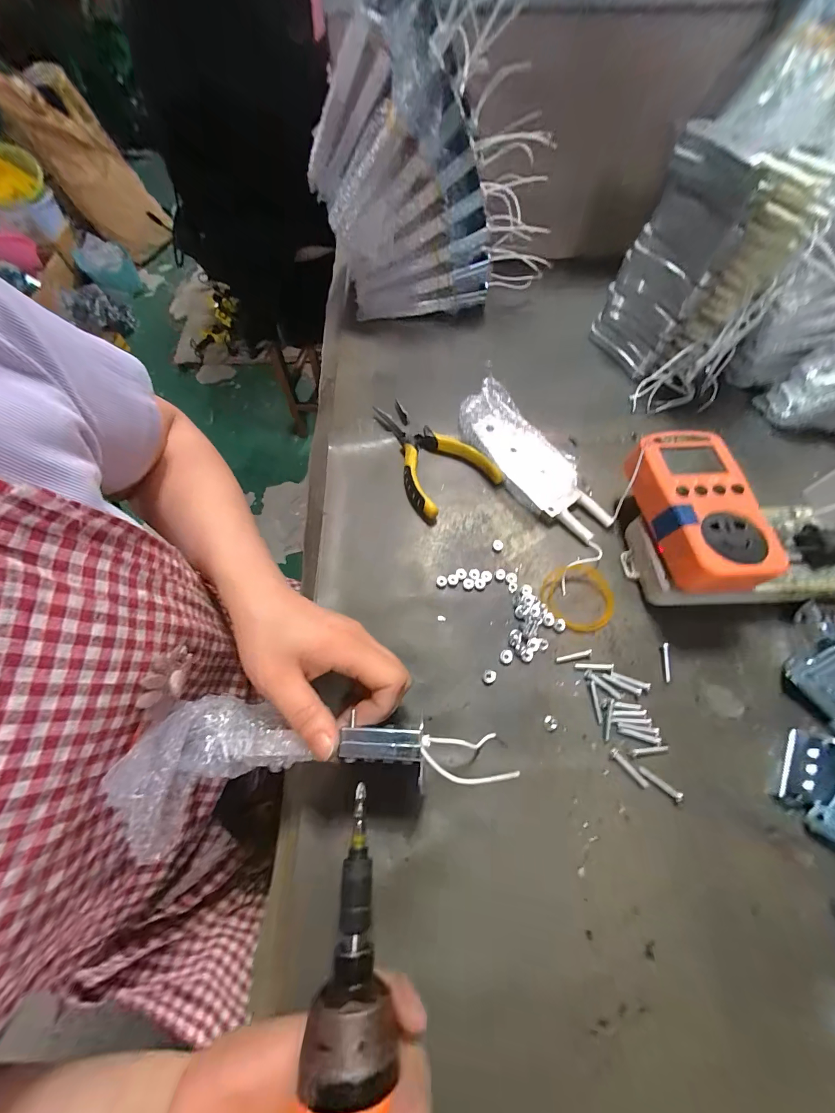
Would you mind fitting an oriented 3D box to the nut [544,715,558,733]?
[{"bbox_3d":[0.094,0.117,0.251,0.010,0.004,0.011,0,63,1],"label":"nut"}]

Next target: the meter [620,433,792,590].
[{"bbox_3d":[0.211,-0.036,0.269,0.063,0.035,0.125,-3,63,-1],"label":"meter"}]

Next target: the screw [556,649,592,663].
[{"bbox_3d":[0.120,0.076,0.272,0.027,0.004,0.005,-12,64,-5],"label":"screw"}]

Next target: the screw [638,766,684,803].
[{"bbox_3d":[0.159,0.149,0.234,0.030,0.005,0.006,34,69,16],"label":"screw"}]

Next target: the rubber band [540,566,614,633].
[{"bbox_3d":[0.133,0.033,0.291,0.057,0.010,0.053,-7,63,-2],"label":"rubber band"}]

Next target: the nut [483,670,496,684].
[{"bbox_3d":[0.054,0.089,0.266,0.009,0.004,0.010,20,65,11],"label":"nut"}]

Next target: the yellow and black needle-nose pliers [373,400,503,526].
[{"bbox_3d":[0.006,-0.105,0.358,0.087,0.016,0.142,-31,67,-14],"label":"yellow and black needle-nose pliers"}]

